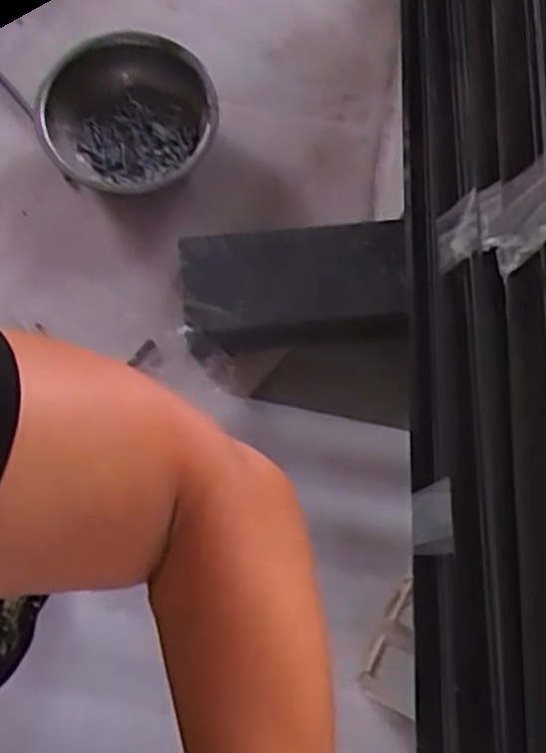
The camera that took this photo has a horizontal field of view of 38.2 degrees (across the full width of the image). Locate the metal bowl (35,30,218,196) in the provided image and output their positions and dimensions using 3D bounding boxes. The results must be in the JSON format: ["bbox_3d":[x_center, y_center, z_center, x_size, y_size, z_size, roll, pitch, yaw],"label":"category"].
[{"bbox_3d":[-0.154,-0.266,0.829,0.183,0.068,0.179,0,70,0],"label":"metal bowl"}]

